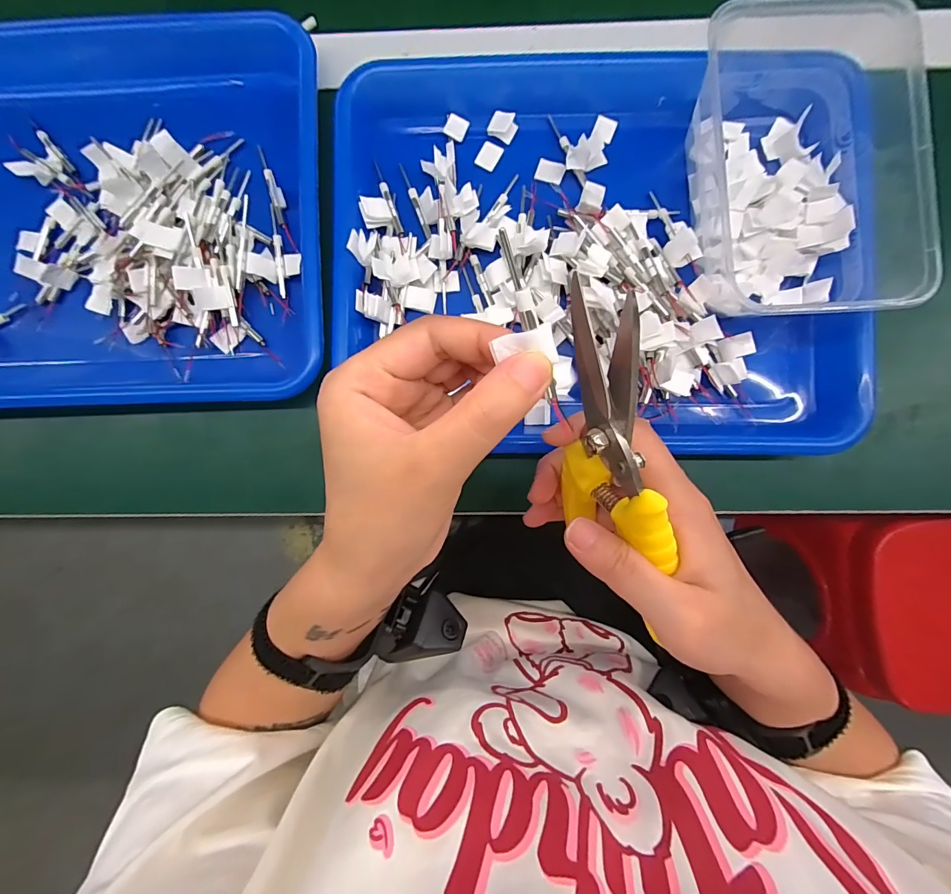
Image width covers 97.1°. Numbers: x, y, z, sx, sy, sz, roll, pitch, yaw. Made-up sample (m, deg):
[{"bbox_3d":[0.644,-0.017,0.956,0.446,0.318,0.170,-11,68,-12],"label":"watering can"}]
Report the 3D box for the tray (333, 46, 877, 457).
[{"bbox_3d":[0.075,-0.135,0.264,0.323,0.034,0.268,0,87,1],"label":"tray"}]

